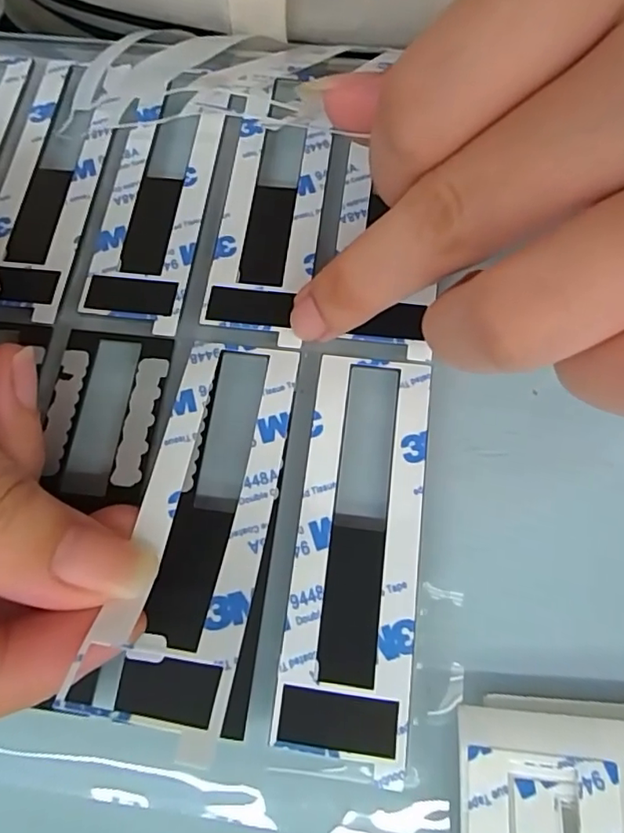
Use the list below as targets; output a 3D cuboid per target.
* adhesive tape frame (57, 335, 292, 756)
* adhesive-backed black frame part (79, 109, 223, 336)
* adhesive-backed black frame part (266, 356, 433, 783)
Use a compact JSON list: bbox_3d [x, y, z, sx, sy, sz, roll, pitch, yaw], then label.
[{"bbox_3d":[-0.022,0.020,0.119,0.029,0.010,0.088,2,56,4],"label":"adhesive tape frame"},{"bbox_3d":[-0.045,-0.057,0.157,0.028,0.004,0.071,6,70,5],"label":"adhesive-backed black frame part"},{"bbox_3d":[0.010,0.027,0.125,0.027,0.004,0.087,6,70,5],"label":"adhesive-backed black frame part"}]

